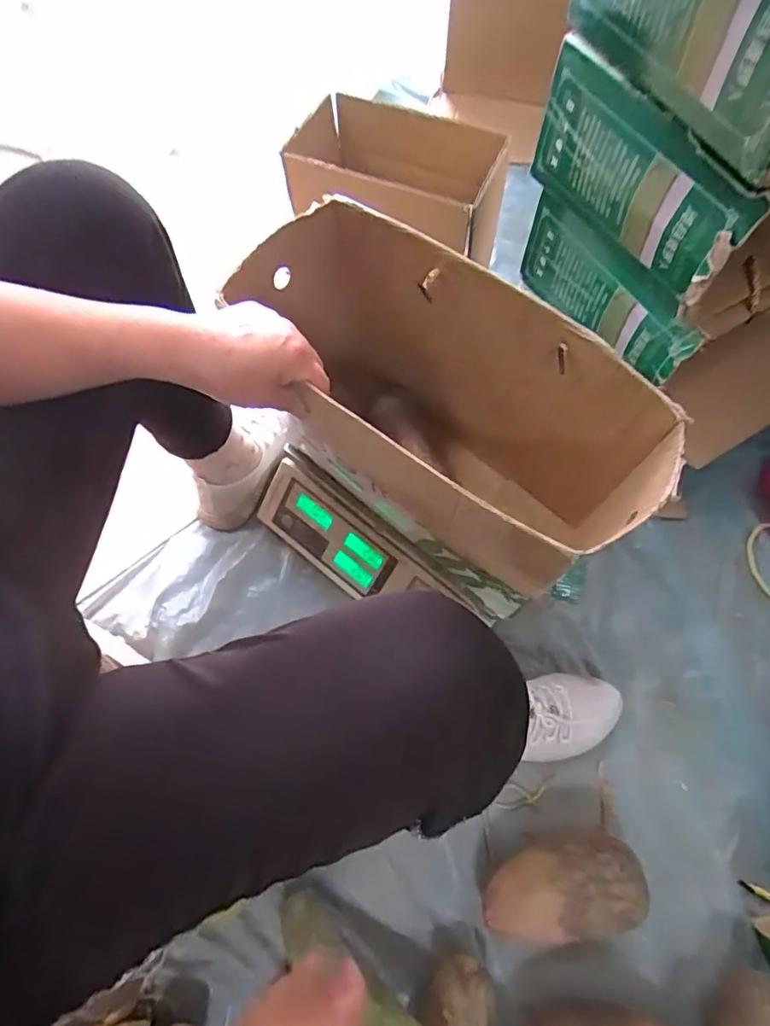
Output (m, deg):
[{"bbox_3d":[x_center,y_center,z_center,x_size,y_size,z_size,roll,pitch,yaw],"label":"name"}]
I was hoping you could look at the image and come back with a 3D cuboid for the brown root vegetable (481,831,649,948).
[{"bbox_3d":[0.180,0.380,0.541,0.162,0.077,0.080,-5,67,-1],"label":"brown root vegetable"}]

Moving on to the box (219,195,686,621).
[{"bbox_3d":[0.038,-0.084,0.526,0.389,0.253,0.183,37,72,15],"label":"box"}]

